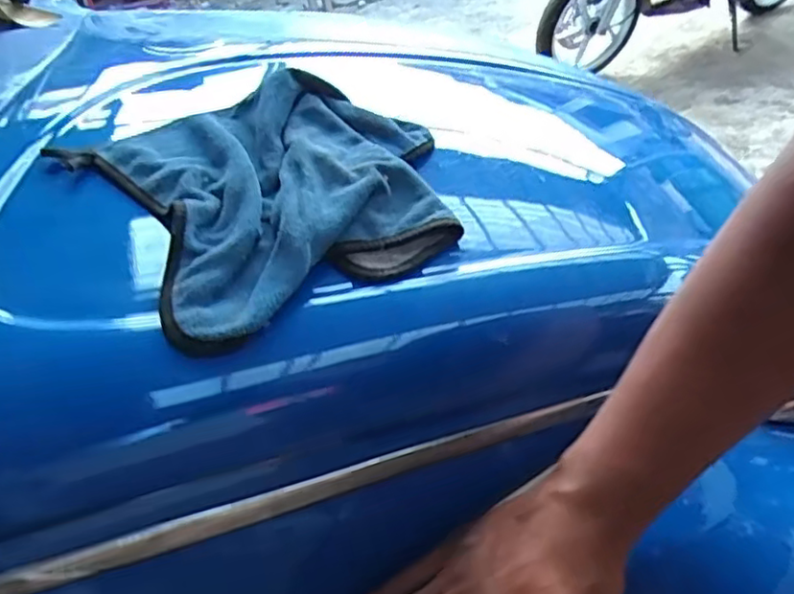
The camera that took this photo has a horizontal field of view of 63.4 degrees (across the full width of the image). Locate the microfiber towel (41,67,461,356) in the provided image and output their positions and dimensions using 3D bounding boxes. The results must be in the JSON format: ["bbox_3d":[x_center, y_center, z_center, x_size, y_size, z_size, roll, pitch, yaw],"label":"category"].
[{"bbox_3d":[-0.090,-0.096,0.509,0.269,0.032,0.247,-28,55,-28],"label":"microfiber towel"}]

